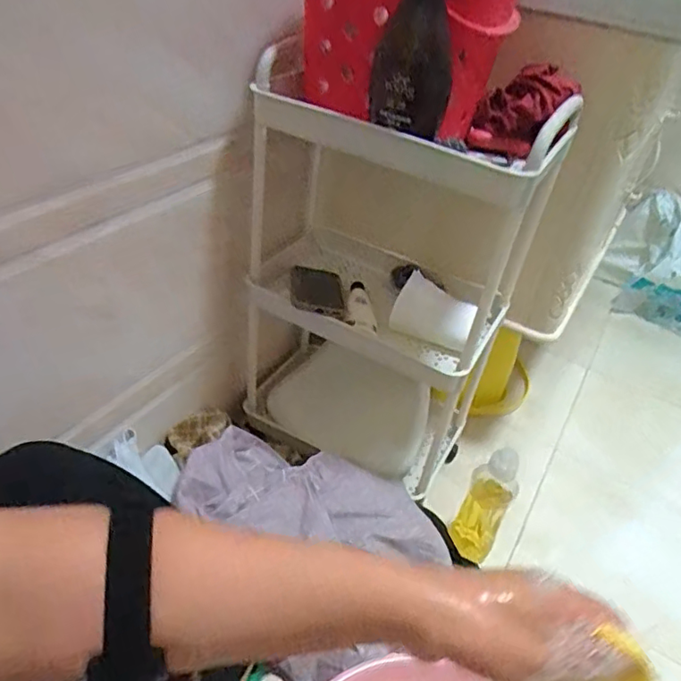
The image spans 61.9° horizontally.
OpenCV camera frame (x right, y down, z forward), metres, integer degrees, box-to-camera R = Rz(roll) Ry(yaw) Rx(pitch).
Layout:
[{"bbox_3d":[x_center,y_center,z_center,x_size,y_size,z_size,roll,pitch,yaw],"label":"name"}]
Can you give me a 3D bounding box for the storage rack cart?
[{"bbox_3d":[0.051,-0.092,0.883,0.407,0.610,0.264,19,40,15],"label":"storage rack cart"}]

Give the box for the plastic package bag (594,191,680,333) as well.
[{"bbox_3d":[0.897,-0.186,1.504,0.378,0.277,0.190,26,42,22],"label":"plastic package bag"}]

